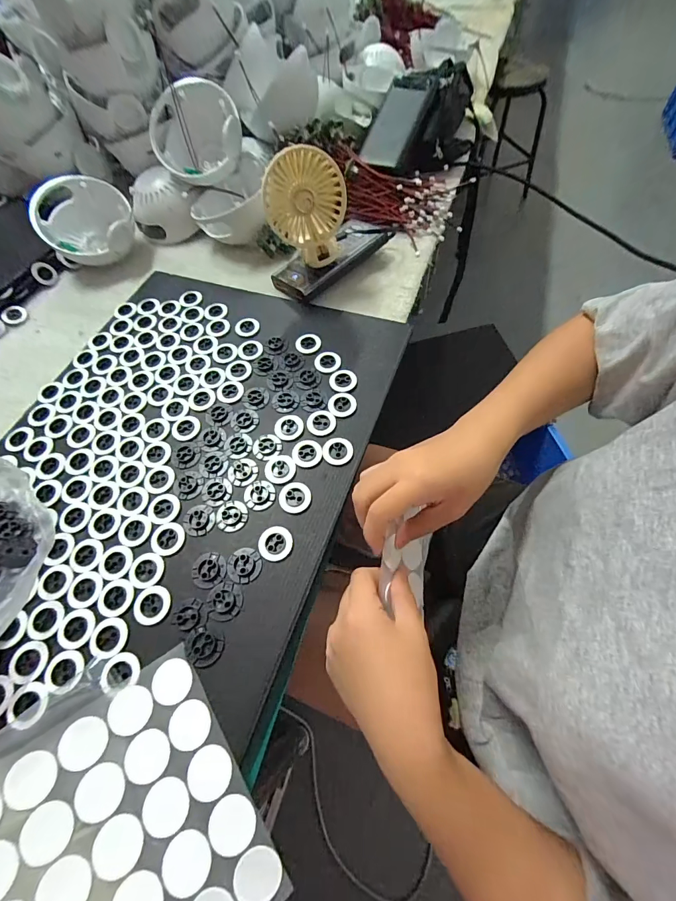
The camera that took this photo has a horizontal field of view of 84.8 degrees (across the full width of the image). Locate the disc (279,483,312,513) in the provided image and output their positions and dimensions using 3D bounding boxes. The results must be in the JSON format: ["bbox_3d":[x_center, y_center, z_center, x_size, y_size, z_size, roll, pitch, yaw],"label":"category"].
[{"bbox_3d":[-0.038,0.041,0.328,0.028,0.004,0.029,-2,62,4],"label":"disc"}]

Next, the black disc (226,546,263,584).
[{"bbox_3d":[-0.077,0.093,0.302,0.028,0.004,0.028,-2,62,4],"label":"black disc"}]

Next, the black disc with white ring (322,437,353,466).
[{"bbox_3d":[0.000,0.000,0.348,0.028,0.004,0.028,-2,62,4],"label":"black disc with white ring"}]

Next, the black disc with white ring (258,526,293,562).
[{"bbox_3d":[-0.052,0.077,0.309,0.028,0.004,0.029,-2,62,4],"label":"black disc with white ring"}]

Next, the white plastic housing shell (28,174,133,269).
[{"bbox_3d":[-0.346,-0.315,0.508,0.115,0.084,0.100,-15,62,-6],"label":"white plastic housing shell"}]

